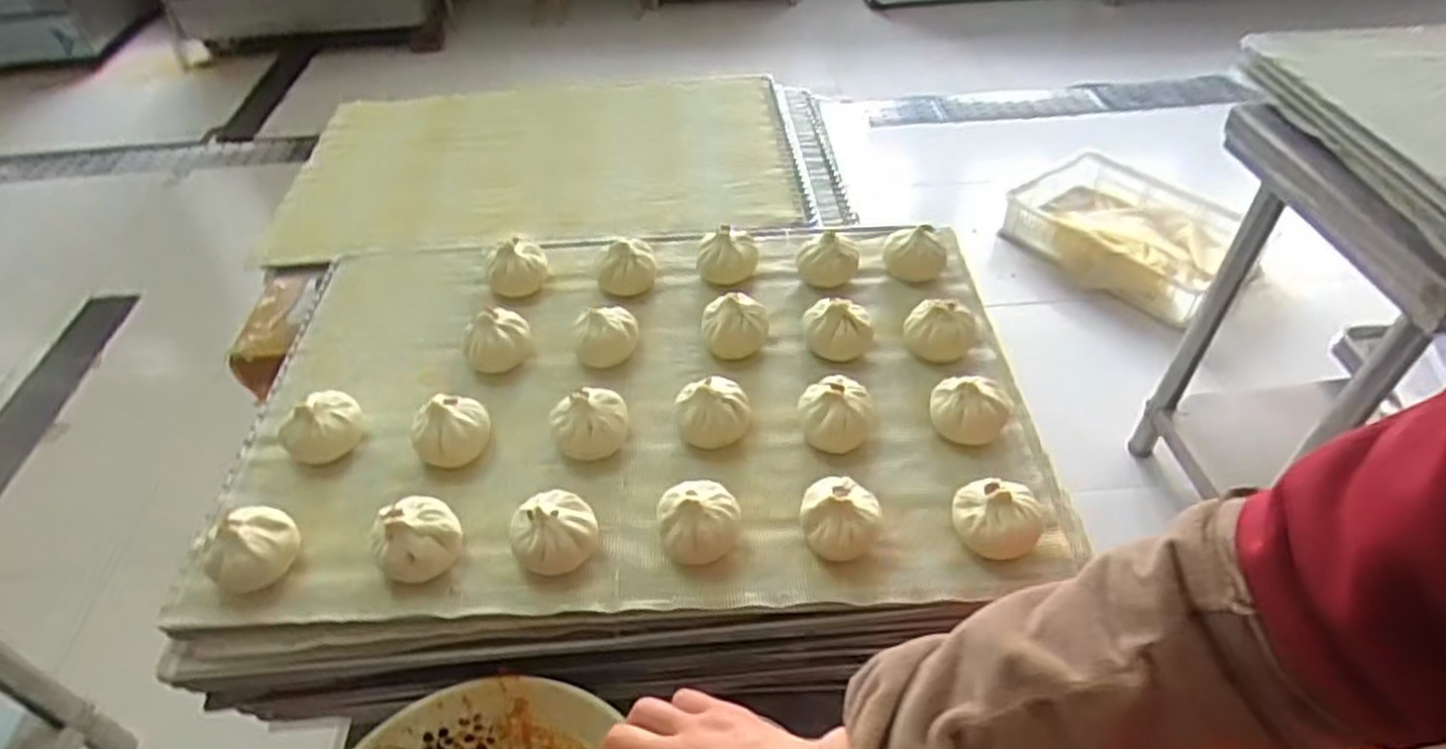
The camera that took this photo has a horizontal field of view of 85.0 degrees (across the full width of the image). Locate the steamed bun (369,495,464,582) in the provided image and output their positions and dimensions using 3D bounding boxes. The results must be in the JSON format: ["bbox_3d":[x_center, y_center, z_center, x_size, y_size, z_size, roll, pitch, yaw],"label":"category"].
[{"bbox_3d":[-0.201,0.106,0.516,0.057,0.042,0.051,-26,49,-22],"label":"steamed bun"}]

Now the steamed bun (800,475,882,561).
[{"bbox_3d":[0.077,0.092,0.516,0.052,0.039,0.050,3,44,6],"label":"steamed bun"}]

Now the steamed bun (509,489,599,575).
[{"bbox_3d":[-0.111,0.102,0.516,0.056,0.038,0.050,-14,45,-12],"label":"steamed bun"}]

